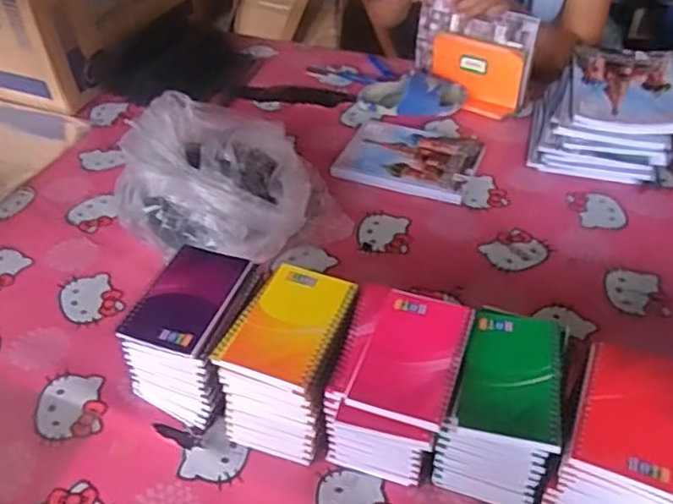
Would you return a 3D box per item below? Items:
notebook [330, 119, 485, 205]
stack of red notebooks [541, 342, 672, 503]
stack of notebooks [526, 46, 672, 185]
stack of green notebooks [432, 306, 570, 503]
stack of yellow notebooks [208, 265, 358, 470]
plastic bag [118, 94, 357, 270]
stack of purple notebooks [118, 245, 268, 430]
[{"bbox_3d":[0.113,-0.146,1.003,0.195,0.019,0.172,14,44,16],"label":"notebook"},{"bbox_3d":[0.247,0.172,0.574,0.090,0.121,0.131,19,45,20],"label":"stack of red notebooks"},{"bbox_3d":[0.398,-0.204,0.991,0.191,0.115,0.211,10,43,12],"label":"stack of notebooks"},{"bbox_3d":[0.150,0.144,0.609,0.089,0.122,0.126,11,43,13],"label":"stack of green notebooks"},{"bbox_3d":[-0.043,0.109,0.644,0.099,0.129,0.129,14,44,16],"label":"stack of yellow notebooks"},{"bbox_3d":[-0.145,-0.103,0.872,0.252,0.152,0.276,-23,47,-23],"label":"plastic bag"},{"bbox_3d":[-0.136,0.089,0.673,0.101,0.128,0.132,10,44,12],"label":"stack of purple notebooks"}]

